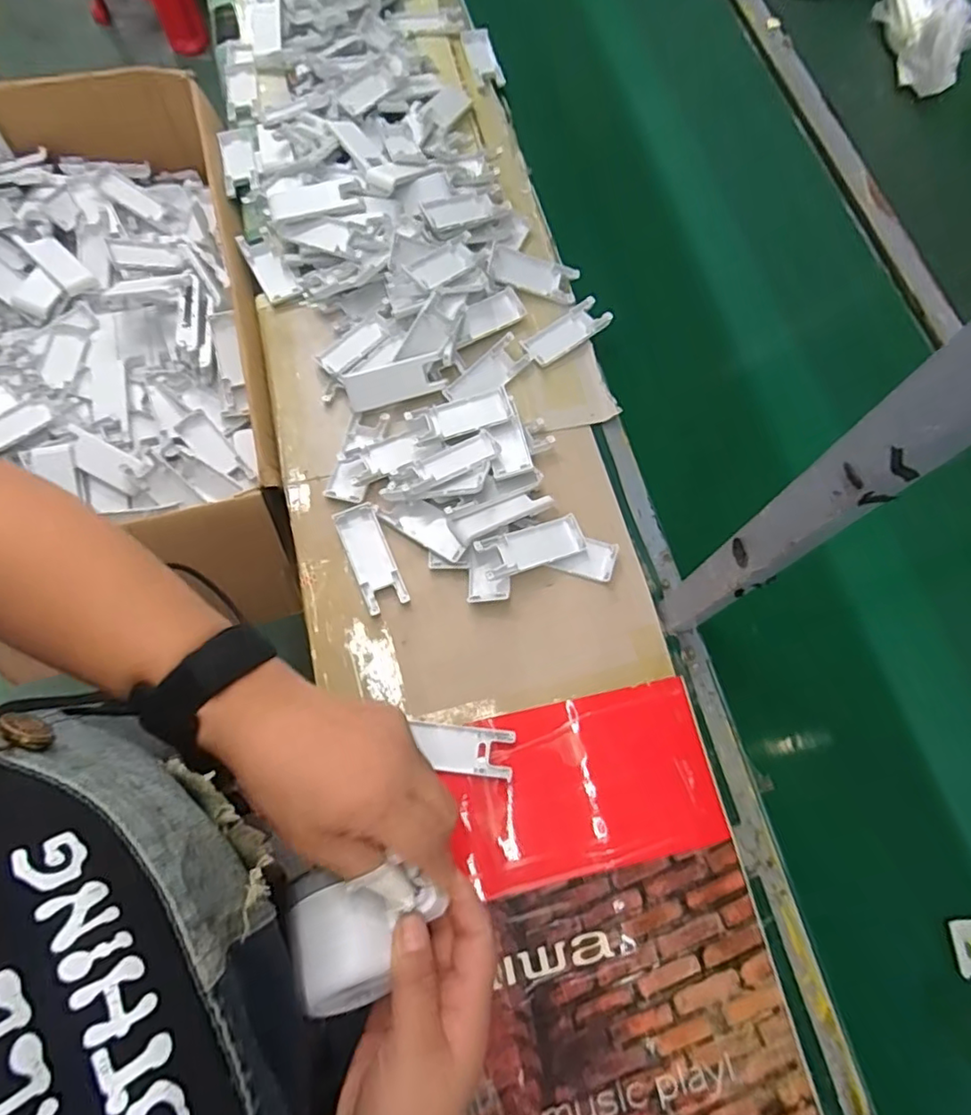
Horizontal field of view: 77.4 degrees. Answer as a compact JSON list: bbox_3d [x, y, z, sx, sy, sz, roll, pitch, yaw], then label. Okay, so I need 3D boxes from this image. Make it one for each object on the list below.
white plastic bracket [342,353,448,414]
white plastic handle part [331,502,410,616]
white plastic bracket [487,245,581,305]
[{"bbox_3d":[-0.092,-0.180,0.627,0.101,0.015,0.039,-15,111,-5],"label":"white plastic bracket"},{"bbox_3d":[-0.109,0.000,0.574,0.040,0.018,0.102,-21,73,-9],"label":"white plastic handle part"},{"bbox_3d":[0.053,-0.320,0.685,0.103,0.017,0.040,9,96,-19],"label":"white plastic bracket"}]

